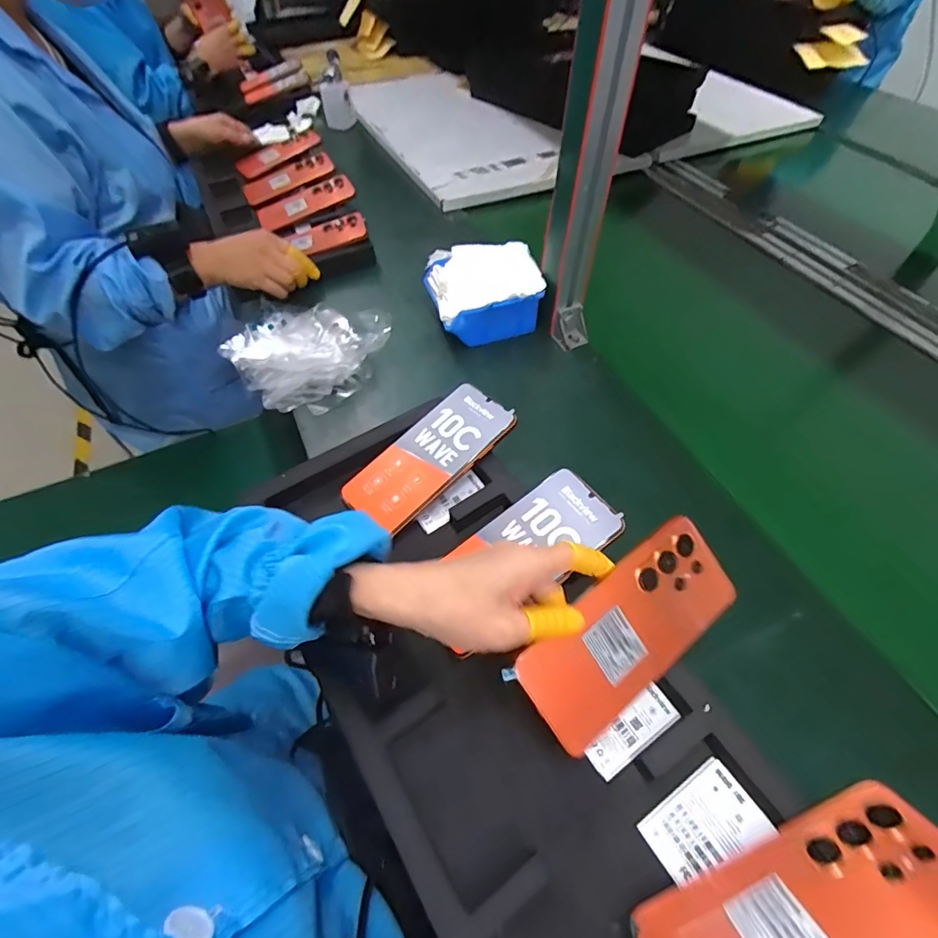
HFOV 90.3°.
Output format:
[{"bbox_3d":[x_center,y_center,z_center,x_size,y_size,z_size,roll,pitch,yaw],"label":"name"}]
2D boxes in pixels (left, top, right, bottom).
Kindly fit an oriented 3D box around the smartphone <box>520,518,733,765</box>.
[{"bbox_3d":[0.114,0.109,0.321,0.171,0.007,0.078,-35,93,-18],"label":"smartphone"}]

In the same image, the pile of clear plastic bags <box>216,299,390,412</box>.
[{"bbox_3d":[-0.214,-0.156,0.617,0.181,0.046,0.186,0,54,0],"label":"pile of clear plastic bags"}]

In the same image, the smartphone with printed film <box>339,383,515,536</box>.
[{"bbox_3d":[-0.038,-0.013,0.445,0.167,0.010,0.076,-41,63,-12],"label":"smartphone with printed film"}]

